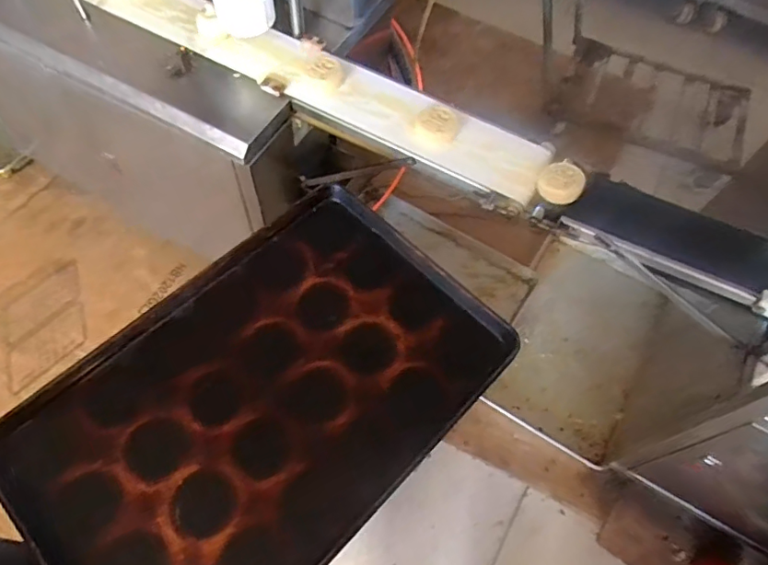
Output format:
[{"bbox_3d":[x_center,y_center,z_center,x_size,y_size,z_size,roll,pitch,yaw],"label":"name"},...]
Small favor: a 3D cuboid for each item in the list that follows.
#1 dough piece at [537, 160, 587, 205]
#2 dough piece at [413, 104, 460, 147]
[{"bbox_3d":[0.293,-0.165,0.871,0.072,0.035,0.069,1,61,-2],"label":"dough piece"},{"bbox_3d":[0.091,-0.272,0.913,0.075,0.029,0.070,7,61,1],"label":"dough piece"}]

